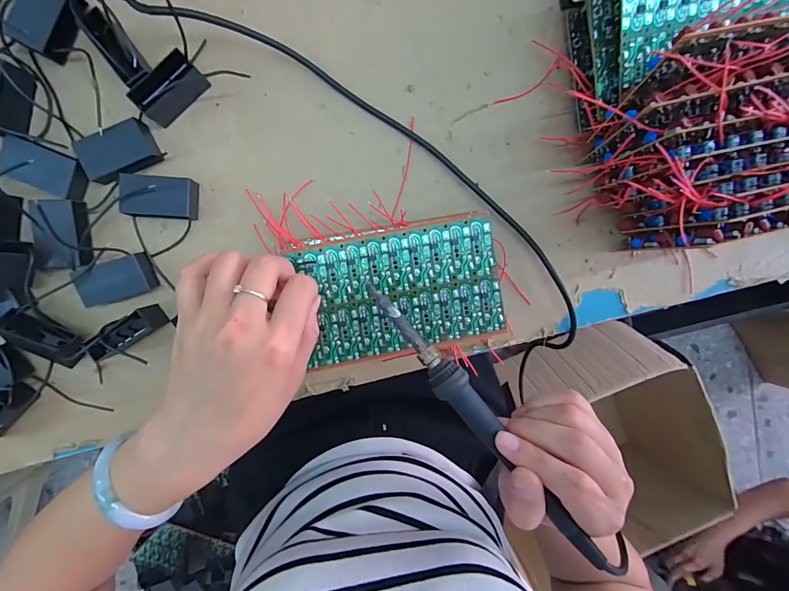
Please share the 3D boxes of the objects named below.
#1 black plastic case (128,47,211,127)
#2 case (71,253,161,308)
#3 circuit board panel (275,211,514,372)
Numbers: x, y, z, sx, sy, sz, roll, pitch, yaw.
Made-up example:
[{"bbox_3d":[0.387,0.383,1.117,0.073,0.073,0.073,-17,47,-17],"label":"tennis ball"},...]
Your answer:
[{"bbox_3d":[-0.159,-0.146,0.269,0.047,0.029,0.020,-40,99,1],"label":"black plastic case"},{"bbox_3d":[-0.206,-0.012,0.283,0.050,0.019,0.029,-18,99,-3],"label":"case"},{"bbox_3d":[0.007,-0.004,0.290,0.149,0.007,0.097,-11,98,-4],"label":"circuit board panel"}]

